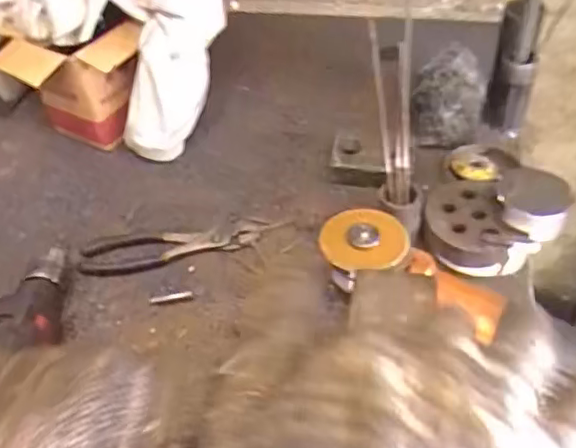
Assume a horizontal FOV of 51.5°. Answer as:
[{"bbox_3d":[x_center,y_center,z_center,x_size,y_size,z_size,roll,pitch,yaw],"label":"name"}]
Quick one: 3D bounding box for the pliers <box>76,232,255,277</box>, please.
[{"bbox_3d":[-0.134,0.026,0.683,0.198,0.009,0.059,-9,45,-4],"label":"pliers"}]

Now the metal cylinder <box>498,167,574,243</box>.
[{"bbox_3d":[0.247,-0.022,0.604,0.067,0.034,0.064,18,50,22],"label":"metal cylinder"}]

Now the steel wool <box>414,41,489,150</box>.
[{"bbox_3d":[0.209,-0.165,0.771,0.088,0.107,0.085,10,47,15],"label":"steel wool"}]

